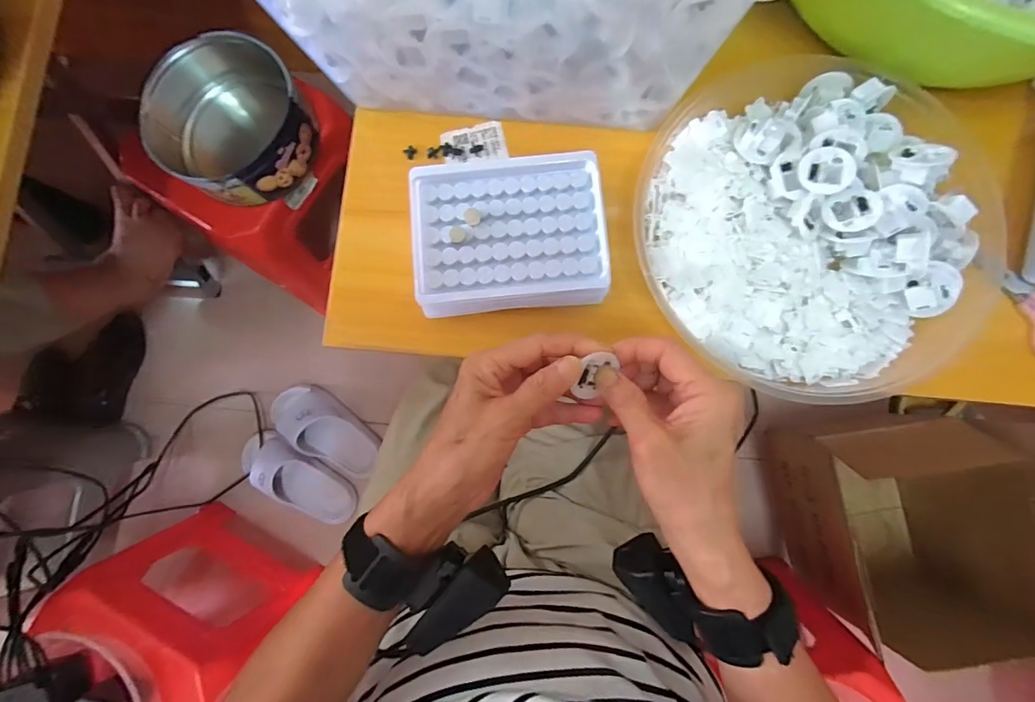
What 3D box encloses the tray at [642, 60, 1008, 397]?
[{"bbox_3d":[0.201,-0.088,0.303,0.218,0.042,0.232,-42,84,-3],"label":"tray"}]

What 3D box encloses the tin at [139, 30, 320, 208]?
[{"bbox_3d":[-0.368,-0.288,0.602,0.190,0.138,0.176,0,84,2],"label":"tin"}]

